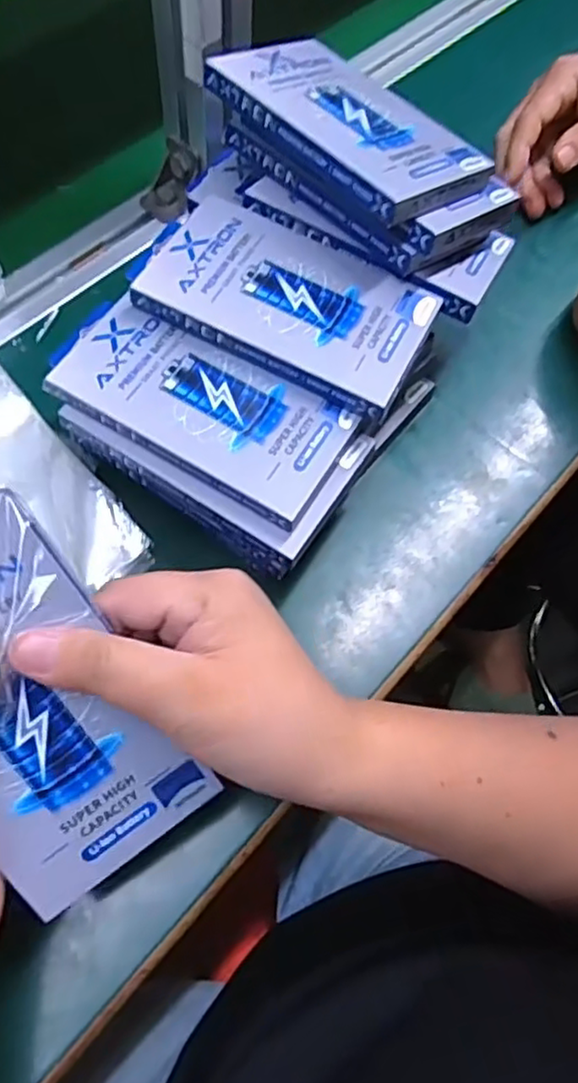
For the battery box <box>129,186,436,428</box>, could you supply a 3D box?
[{"bbox_3d":[0.000,-0.120,0.329,0.137,0.015,0.082,28,67,10],"label":"battery box"}]

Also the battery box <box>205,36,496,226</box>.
[{"bbox_3d":[0.025,-0.206,0.332,0.086,0.014,0.133,-34,71,-26],"label":"battery box"}]

